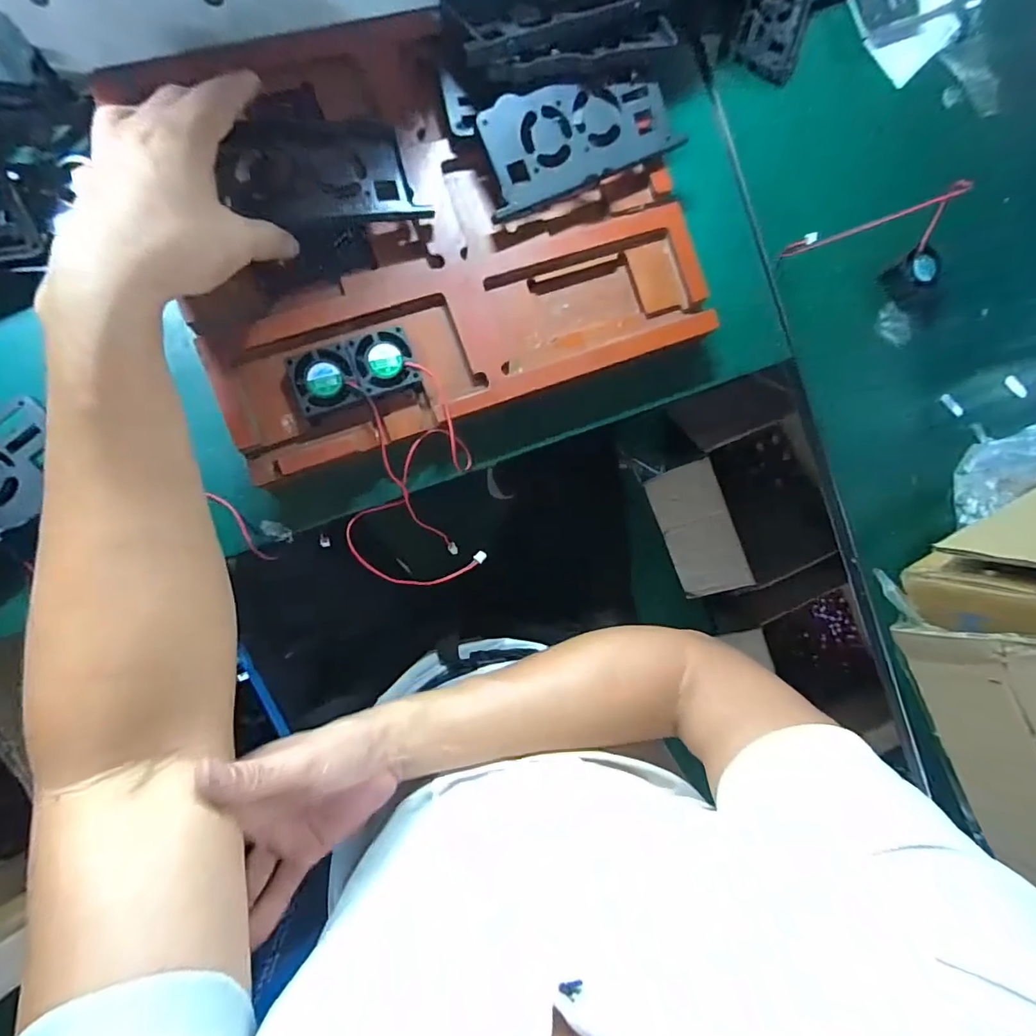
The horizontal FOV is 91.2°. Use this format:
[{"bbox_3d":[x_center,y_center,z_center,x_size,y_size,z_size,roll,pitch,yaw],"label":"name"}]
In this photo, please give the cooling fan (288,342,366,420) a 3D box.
[{"bbox_3d":[-0.125,-0.090,0.333,0.040,0.015,0.038,-21,94,-9],"label":"cooling fan"}]

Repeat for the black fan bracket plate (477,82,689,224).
[{"bbox_3d":[0.041,-0.262,0.347,0.140,0.015,0.063,-26,95,-9],"label":"black fan bracket plate"}]

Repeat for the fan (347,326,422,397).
[{"bbox_3d":[-0.089,-0.103,0.341,0.037,0.013,0.039,-21,94,-9],"label":"fan"}]

